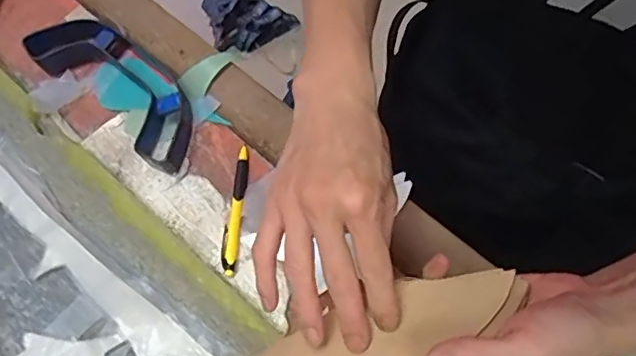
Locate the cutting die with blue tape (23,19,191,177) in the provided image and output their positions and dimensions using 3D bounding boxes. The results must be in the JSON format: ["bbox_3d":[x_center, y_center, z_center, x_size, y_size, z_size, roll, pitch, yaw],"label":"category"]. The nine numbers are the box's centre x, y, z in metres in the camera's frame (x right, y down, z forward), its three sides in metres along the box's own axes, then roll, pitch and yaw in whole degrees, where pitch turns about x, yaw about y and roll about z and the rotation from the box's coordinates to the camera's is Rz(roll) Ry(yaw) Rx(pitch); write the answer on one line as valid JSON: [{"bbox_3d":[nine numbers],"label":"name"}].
[{"bbox_3d":[-0.208,-0.099,0.598,0.231,0.032,0.084,39,77,19],"label":"cutting die with blue tape"}]

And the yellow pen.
[{"bbox_3d":[-0.079,0.029,0.545,0.015,0.011,0.130,3,65,4],"label":"yellow pen"}]

